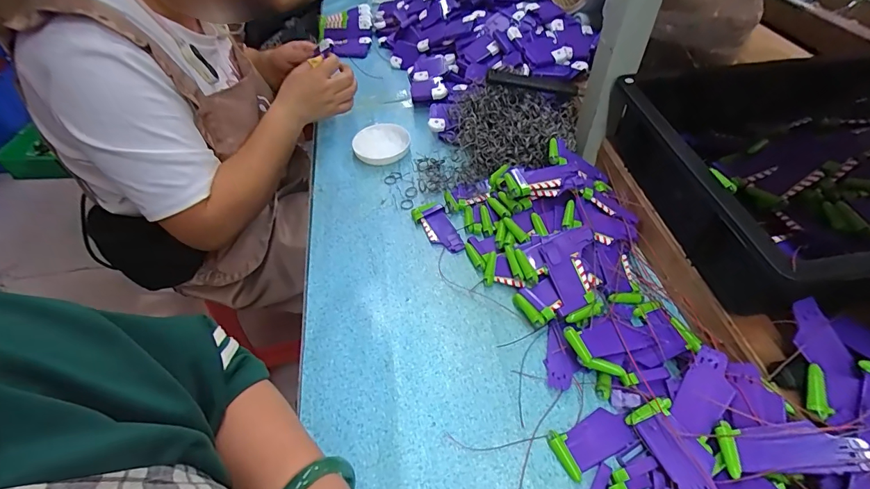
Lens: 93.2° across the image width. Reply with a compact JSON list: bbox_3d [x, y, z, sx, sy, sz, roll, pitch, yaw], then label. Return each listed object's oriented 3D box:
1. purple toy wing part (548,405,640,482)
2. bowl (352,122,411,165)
[{"bbox_3d":[0.145,0.179,0.379,0.073,0.009,0.041,-23,53,-16],"label":"purple toy wing part"},{"bbox_3d":[-0.087,-0.171,0.681,0.089,0.021,0.111,-4,50,-1],"label":"bowl"}]

